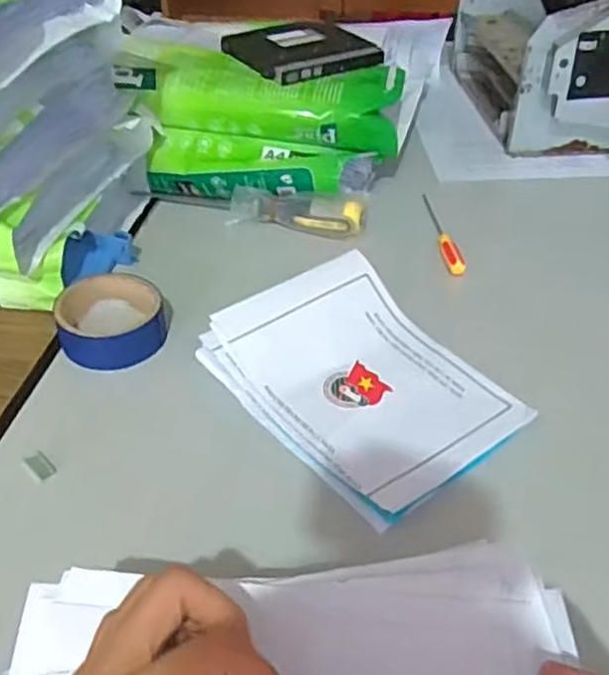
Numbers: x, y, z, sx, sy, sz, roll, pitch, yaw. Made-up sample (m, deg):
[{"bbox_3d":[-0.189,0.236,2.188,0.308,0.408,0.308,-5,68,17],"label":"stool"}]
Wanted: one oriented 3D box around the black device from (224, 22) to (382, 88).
[{"bbox_3d":[-0.003,-0.322,0.778,0.138,0.018,0.144,-23,45,-24],"label":"black device"}]

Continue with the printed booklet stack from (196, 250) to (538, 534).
[{"bbox_3d":[0.040,0.024,0.511,0.156,0.032,0.206,-27,47,-28],"label":"printed booklet stack"}]

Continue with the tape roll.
[{"bbox_3d":[-0.155,-0.015,0.569,0.085,0.032,0.089,0,40,0],"label":"tape roll"}]

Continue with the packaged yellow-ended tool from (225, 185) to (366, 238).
[{"bbox_3d":[-0.008,-0.127,0.705,0.136,0.036,0.036,7,41,9],"label":"packaged yellow-ended tool"}]

